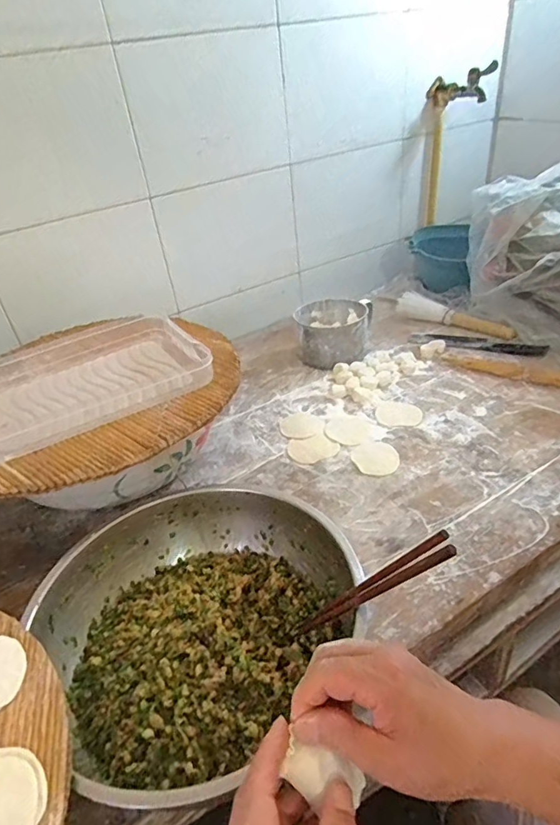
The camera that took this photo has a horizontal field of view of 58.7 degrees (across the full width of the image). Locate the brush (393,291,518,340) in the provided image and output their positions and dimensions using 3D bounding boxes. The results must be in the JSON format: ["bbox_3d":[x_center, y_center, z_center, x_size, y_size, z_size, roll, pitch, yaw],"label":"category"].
[{"bbox_3d":[0.363,-0.207,1.050,0.262,0.045,0.025,24,47,35],"label":"brush"}]

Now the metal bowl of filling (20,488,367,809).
[{"bbox_3d":[-0.076,0.203,0.501,0.283,0.122,0.270,-5,37,3],"label":"metal bowl of filling"}]

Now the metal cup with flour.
[{"bbox_3d":[0.103,-0.154,0.989,0.137,0.089,0.129,-5,37,3],"label":"metal cup with flour"}]

